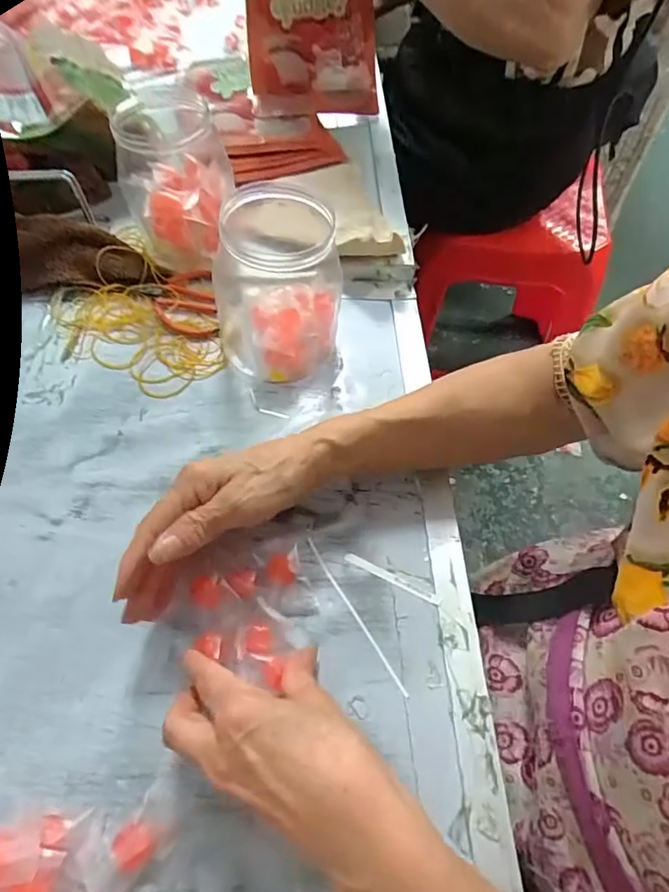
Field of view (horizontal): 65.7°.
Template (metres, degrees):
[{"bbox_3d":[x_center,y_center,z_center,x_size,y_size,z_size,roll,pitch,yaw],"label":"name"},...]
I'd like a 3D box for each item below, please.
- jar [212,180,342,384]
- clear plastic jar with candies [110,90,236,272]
[{"bbox_3d":[-0.048,-0.132,0.414,0.099,0.146,0.093,0,59,0],"label":"jar"},{"bbox_3d":[-0.143,-0.243,0.466,0.094,0.111,0.084,-17,61,-10],"label":"clear plastic jar with candies"}]

